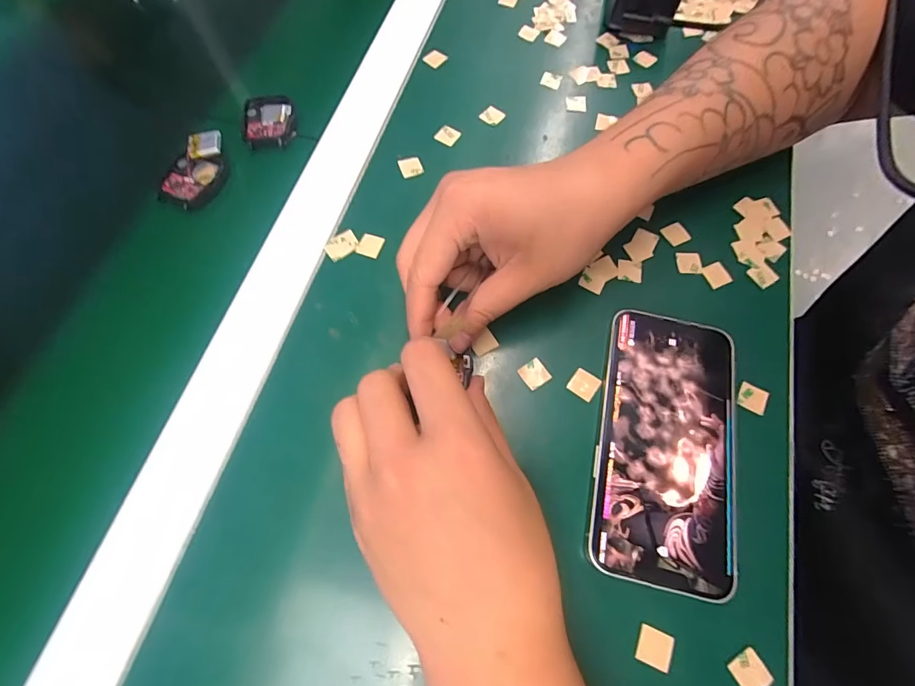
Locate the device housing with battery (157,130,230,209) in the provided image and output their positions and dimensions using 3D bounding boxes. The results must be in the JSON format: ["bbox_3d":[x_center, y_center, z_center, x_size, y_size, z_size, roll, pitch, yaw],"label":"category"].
[{"bbox_3d":[-0.184,-0.123,0.297,0.037,0.019,0.056,24,71,9],"label":"device housing with battery"}]

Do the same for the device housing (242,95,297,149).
[{"bbox_3d":[-0.143,-0.168,0.320,0.039,0.011,0.045,-6,69,-1],"label":"device housing"}]

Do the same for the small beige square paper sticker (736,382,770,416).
[{"bbox_3d":[0.172,0.032,0.245,0.015,0.004,0.015,26,72,10],"label":"small beige square paper sticker"}]

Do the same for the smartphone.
[{"bbox_3d":[0.115,0.052,0.232,0.072,0.009,0.145,12,70,5],"label":"smartphone"}]

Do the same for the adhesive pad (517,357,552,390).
[{"bbox_3d":[0.045,0.018,0.248,0.015,0.004,0.016,-35,73,-12],"label":"adhesive pad"}]

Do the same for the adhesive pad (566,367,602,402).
[{"bbox_3d":[0.074,0.023,0.246,0.016,0.004,0.015,33,73,12],"label":"adhesive pad"}]

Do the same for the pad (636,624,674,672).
[{"bbox_3d":[0.094,0.145,0.201,0.015,0.004,0.016,23,71,9],"label":"pad"}]

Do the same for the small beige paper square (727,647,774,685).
[{"bbox_3d":[0.138,0.154,0.197,0.016,0.004,0.015,-30,72,-10],"label":"small beige paper square"}]

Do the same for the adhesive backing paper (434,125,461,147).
[{"bbox_3d":[-0.007,-0.156,0.317,0.014,0.005,0.015,30,71,12],"label":"adhesive backing paper"}]

